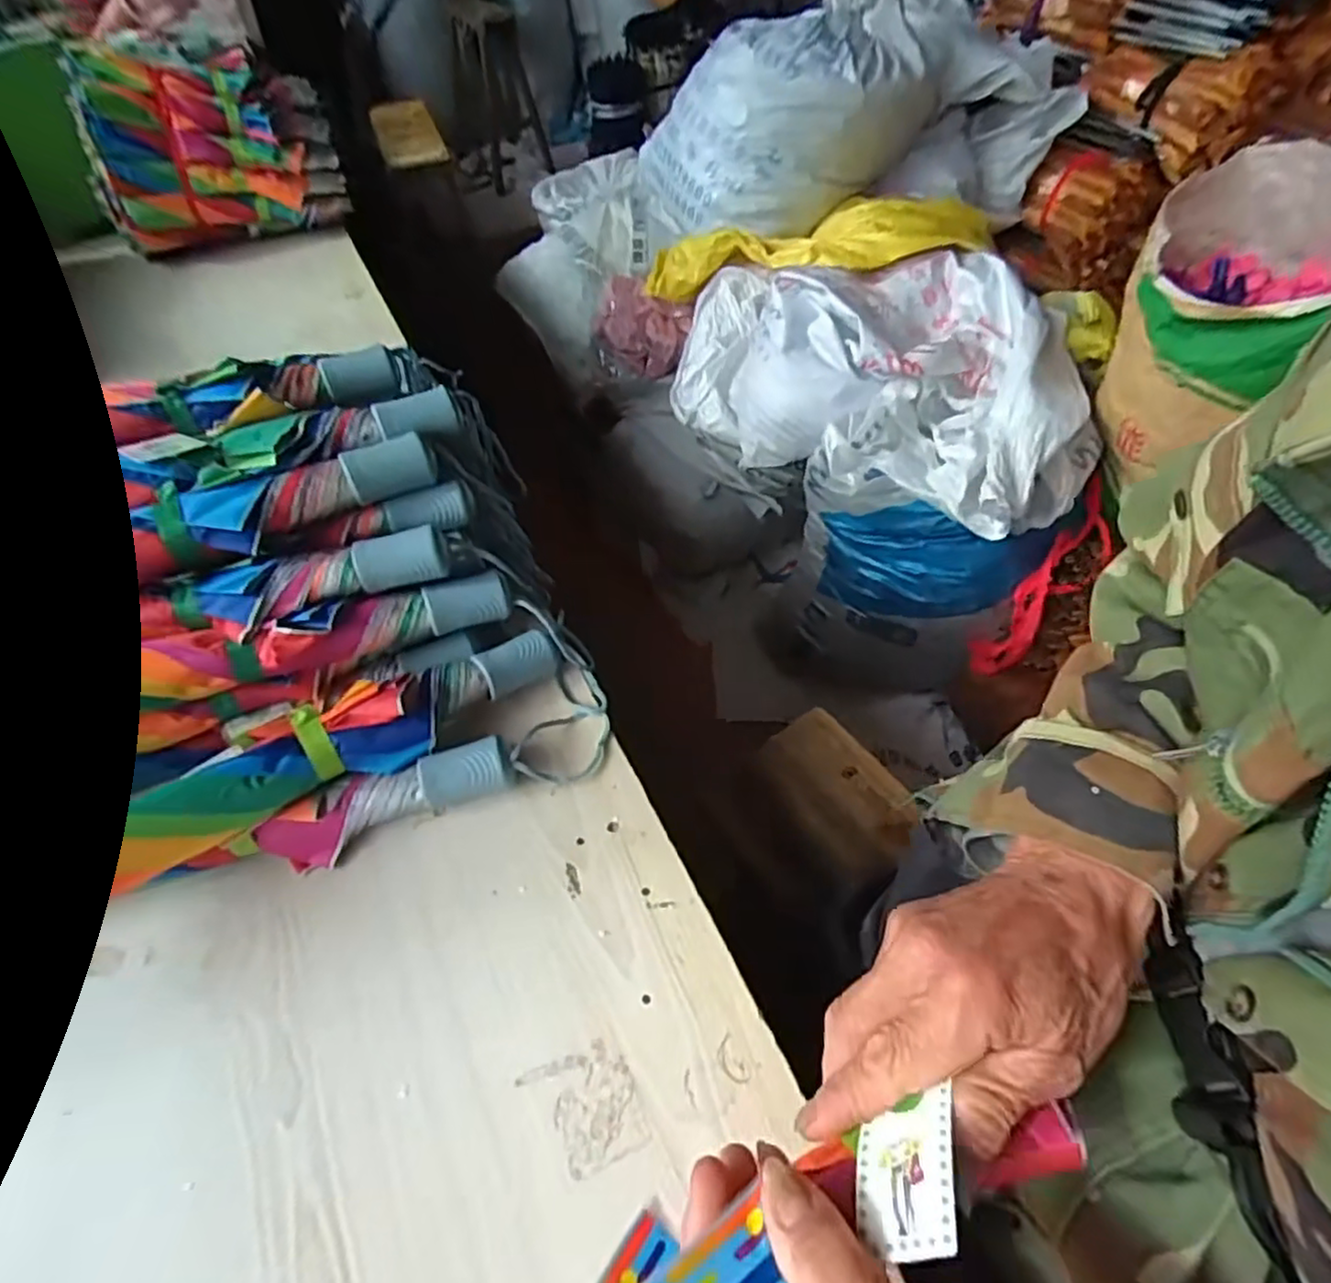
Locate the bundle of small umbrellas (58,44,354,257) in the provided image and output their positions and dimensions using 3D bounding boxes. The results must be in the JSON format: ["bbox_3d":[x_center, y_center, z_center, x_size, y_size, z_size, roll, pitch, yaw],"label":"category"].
[{"bbox_3d":[-0.651,-0.706,0.996,0.320,0.190,0.155,-28,56,-20],"label":"bundle of small umbrellas"}]

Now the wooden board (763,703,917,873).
[{"bbox_3d":[0.165,0.141,0.666,0.094,0.018,0.157,-27,56,-20],"label":"wooden board"}]

